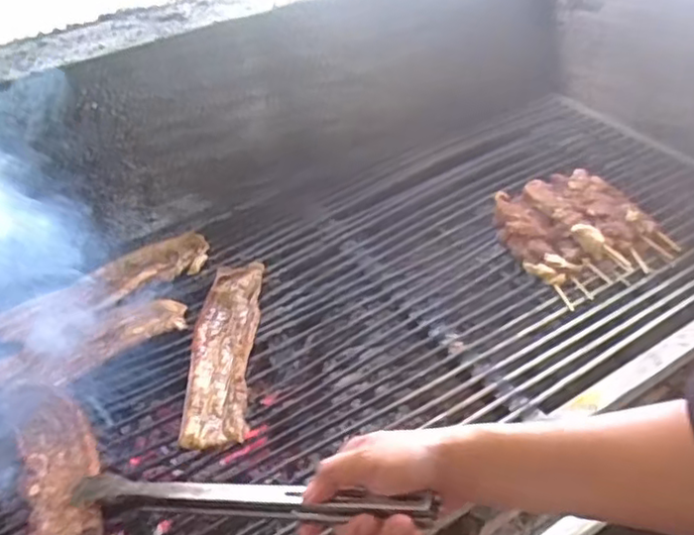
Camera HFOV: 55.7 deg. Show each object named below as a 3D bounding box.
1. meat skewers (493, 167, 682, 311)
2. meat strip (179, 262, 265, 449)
[{"bbox_3d":[0.293,-0.051,0.830,0.185,0.050,0.189,-20,44,-17],"label":"meat skewers"},{"bbox_3d":[-0.141,0.086,0.748,0.071,0.015,0.269,-4,41,1],"label":"meat strip"}]

